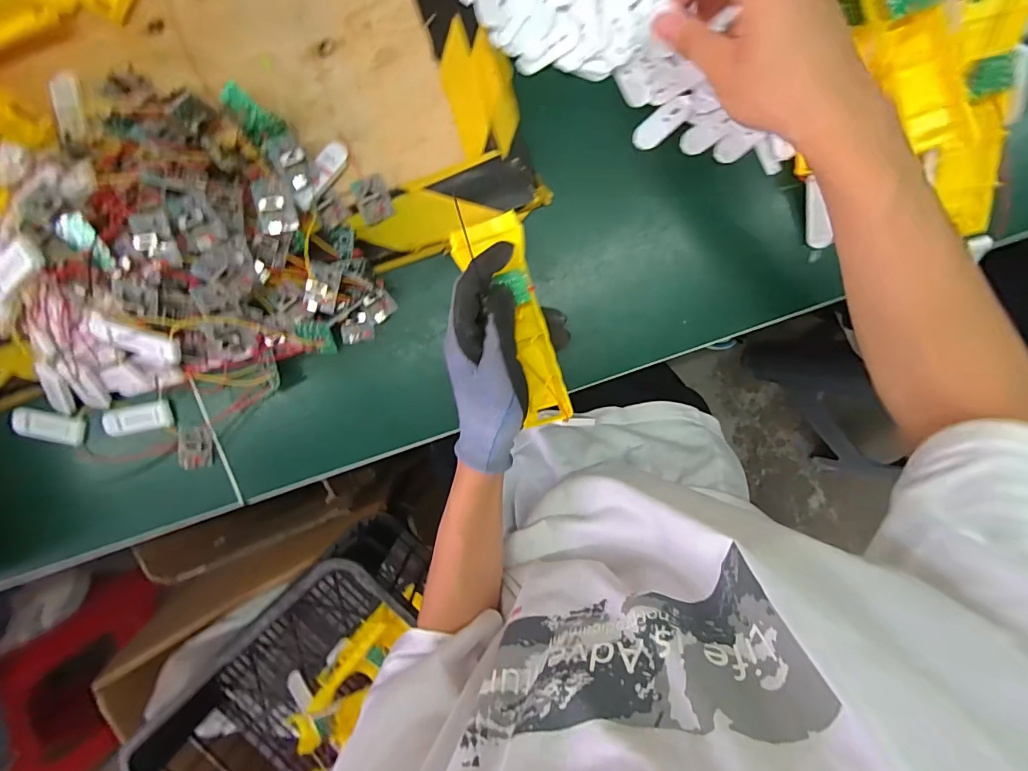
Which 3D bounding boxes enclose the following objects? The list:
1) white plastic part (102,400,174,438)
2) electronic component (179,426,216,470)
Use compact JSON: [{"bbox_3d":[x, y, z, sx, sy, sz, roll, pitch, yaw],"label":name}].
[{"bbox_3d":[-0.340,0.030,0.393,0.062,0.011,0.025,-11,95,2],"label":"white plastic part"},{"bbox_3d":[-0.286,0.057,0.392,0.030,0.009,0.038,-8,95,1],"label":"electronic component"}]

